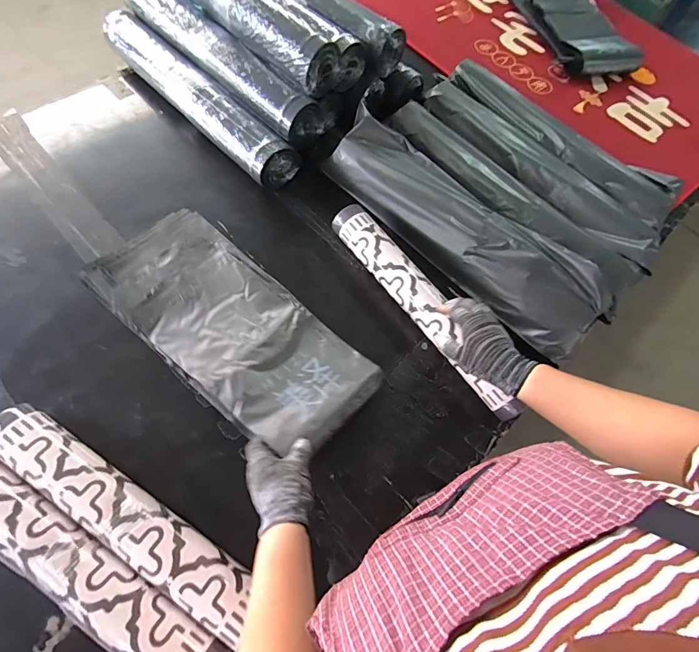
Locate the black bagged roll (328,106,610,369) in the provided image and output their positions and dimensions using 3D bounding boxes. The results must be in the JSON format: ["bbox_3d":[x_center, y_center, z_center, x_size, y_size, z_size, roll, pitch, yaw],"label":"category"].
[{"bbox_3d":[0.215,-0.194,0.751,0.134,0.114,0.603,-40,77,-21],"label":"black bagged roll"}]

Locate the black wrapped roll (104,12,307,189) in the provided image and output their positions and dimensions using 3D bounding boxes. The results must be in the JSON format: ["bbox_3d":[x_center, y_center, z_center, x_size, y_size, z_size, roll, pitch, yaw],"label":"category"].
[{"bbox_3d":[-0.344,-0.497,0.842,0.564,0.113,0.101,42,68,11],"label":"black wrapped roll"}]

